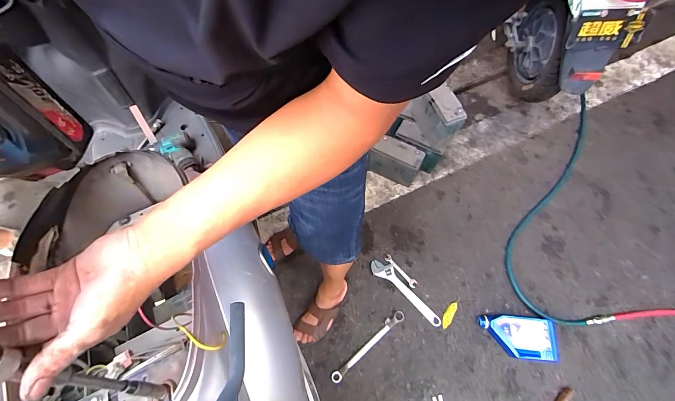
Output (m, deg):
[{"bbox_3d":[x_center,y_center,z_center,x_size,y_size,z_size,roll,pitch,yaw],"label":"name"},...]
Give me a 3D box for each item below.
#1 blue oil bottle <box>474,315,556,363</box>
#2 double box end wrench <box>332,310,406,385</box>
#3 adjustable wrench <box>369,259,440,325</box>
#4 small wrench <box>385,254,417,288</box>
[{"bbox_3d":[0.574,0.435,1.052,0.220,0.066,0.125,7,68,2],"label":"blue oil bottle"},{"bbox_3d":[0.102,0.475,1.079,0.307,0.010,0.032,-39,73,-14],"label":"double box end wrench"},{"bbox_3d":[0.239,0.309,1.142,0.295,0.012,0.064,39,73,14],"label":"adjustable wrench"},{"bbox_3d":[0.224,0.250,1.173,0.029,0.007,0.142,-41,74,-15],"label":"small wrench"}]

